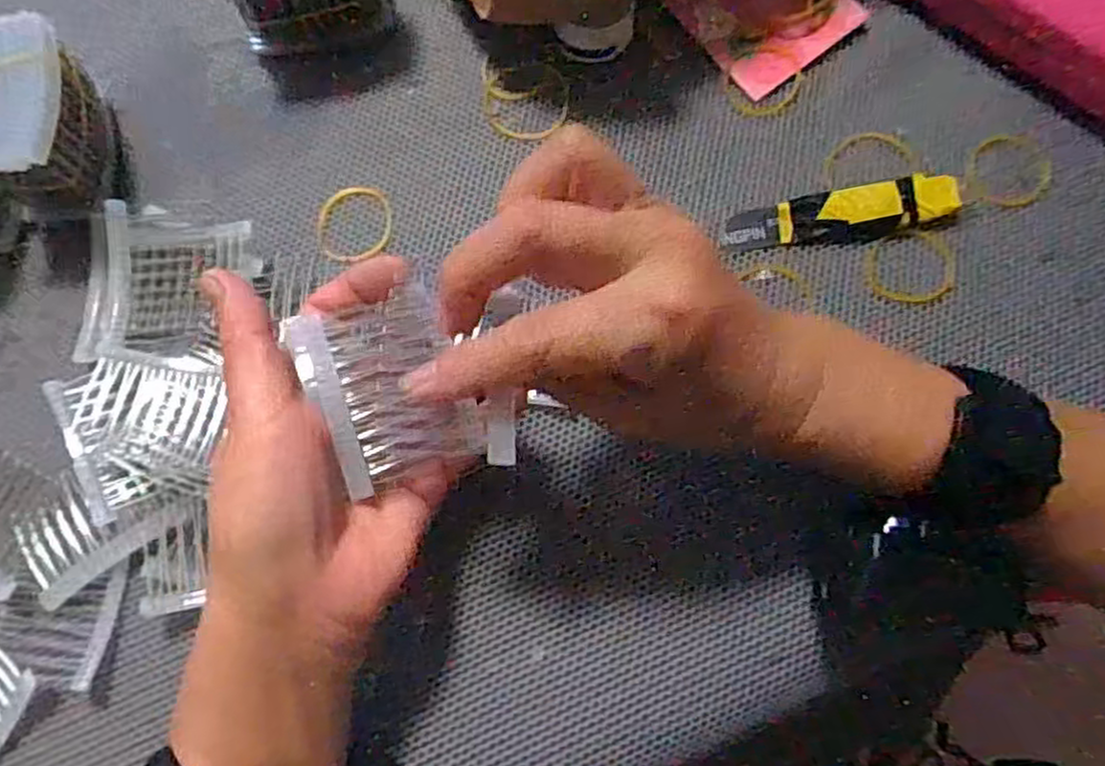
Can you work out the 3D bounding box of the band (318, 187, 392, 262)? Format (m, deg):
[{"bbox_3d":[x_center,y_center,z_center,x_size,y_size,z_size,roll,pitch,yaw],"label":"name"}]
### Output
[{"bbox_3d":[-0.086,-0.069,0.330,0.031,0.004,0.039,-6,66,-5],"label":"band"}]

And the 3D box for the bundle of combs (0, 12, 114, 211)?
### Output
[{"bbox_3d":[-0.211,-0.104,0.311,0.037,0.044,0.074,-8,75,-2],"label":"bundle of combs"}]

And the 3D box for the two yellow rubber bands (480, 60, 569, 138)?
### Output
[{"bbox_3d":[-0.014,-0.129,0.347,0.044,0.004,0.038,11,76,3],"label":"two yellow rubber bands"}]

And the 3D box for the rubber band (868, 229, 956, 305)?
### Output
[{"bbox_3d":[0.153,-0.049,0.324,0.035,0.004,0.032,-1,84,9],"label":"rubber band"}]

